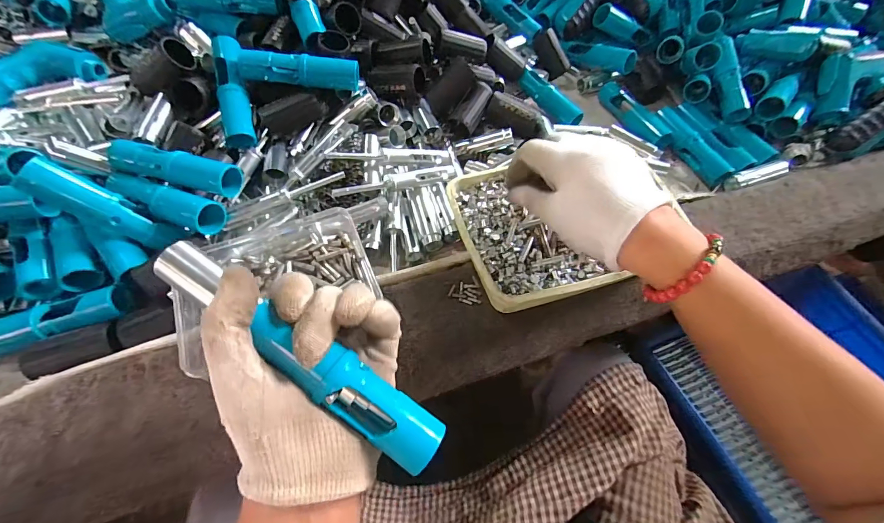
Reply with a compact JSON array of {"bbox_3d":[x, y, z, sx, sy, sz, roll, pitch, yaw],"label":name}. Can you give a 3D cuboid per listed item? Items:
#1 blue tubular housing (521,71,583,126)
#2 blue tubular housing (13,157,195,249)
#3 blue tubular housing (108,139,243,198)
[{"bbox_3d":[0.144,-0.218,0.509,0.021,0.024,0.102,-30,63,-19],"label":"blue tubular housing"},{"bbox_3d":[-0.286,-0.044,0.328,0.112,0.034,0.030,33,59,-29],"label":"blue tubular housing"},{"bbox_3d":[-0.249,-0.086,0.352,0.120,0.024,0.031,13,58,6],"label":"blue tubular housing"}]

